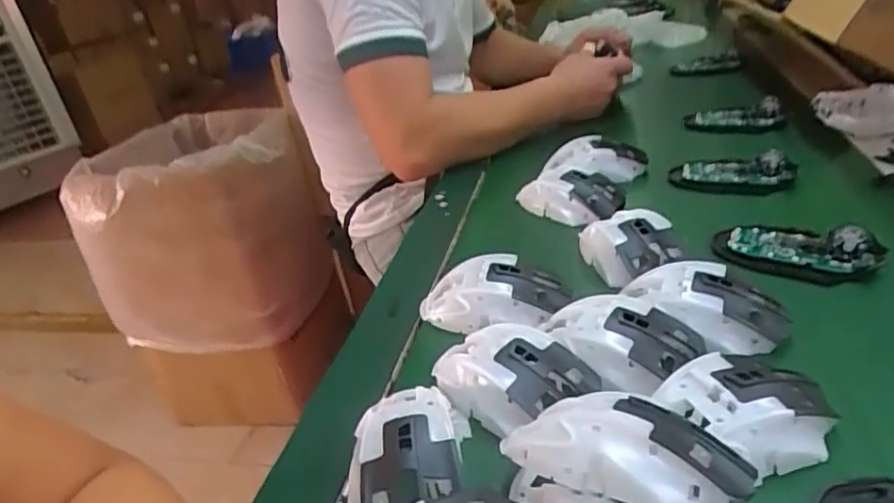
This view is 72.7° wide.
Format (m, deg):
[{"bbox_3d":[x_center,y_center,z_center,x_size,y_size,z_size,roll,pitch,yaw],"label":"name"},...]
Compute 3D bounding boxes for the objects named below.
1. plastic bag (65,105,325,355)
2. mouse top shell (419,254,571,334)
[{"bbox_3d":[-0.590,-0.085,1.493,0.486,0.425,0.539,-13,31,-14],"label":"plastic bag"},{"bbox_3d":[0.036,0.034,0.468,0.115,0.035,0.064,0,30,8],"label":"mouse top shell"}]

